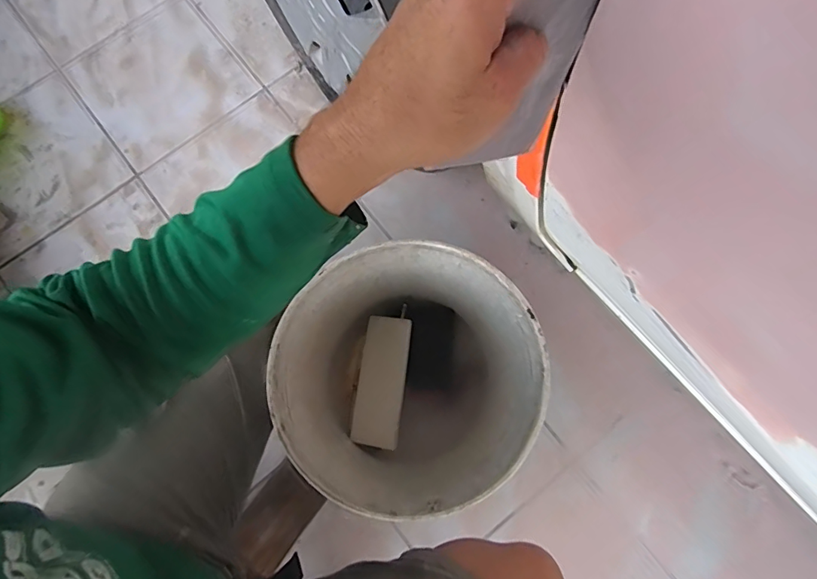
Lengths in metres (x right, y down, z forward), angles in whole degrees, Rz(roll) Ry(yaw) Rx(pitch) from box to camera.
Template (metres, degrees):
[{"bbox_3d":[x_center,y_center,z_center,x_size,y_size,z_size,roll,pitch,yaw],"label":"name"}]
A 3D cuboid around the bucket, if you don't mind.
[{"bbox_3d":[0.003,0.114,0.640,0.292,0.267,0.293,44,81,9],"label":"bucket"}]

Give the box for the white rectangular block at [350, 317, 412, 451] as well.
[{"bbox_3d":[-0.043,0.140,0.729,0.085,0.021,0.191,2,78,25],"label":"white rectangular block"}]

